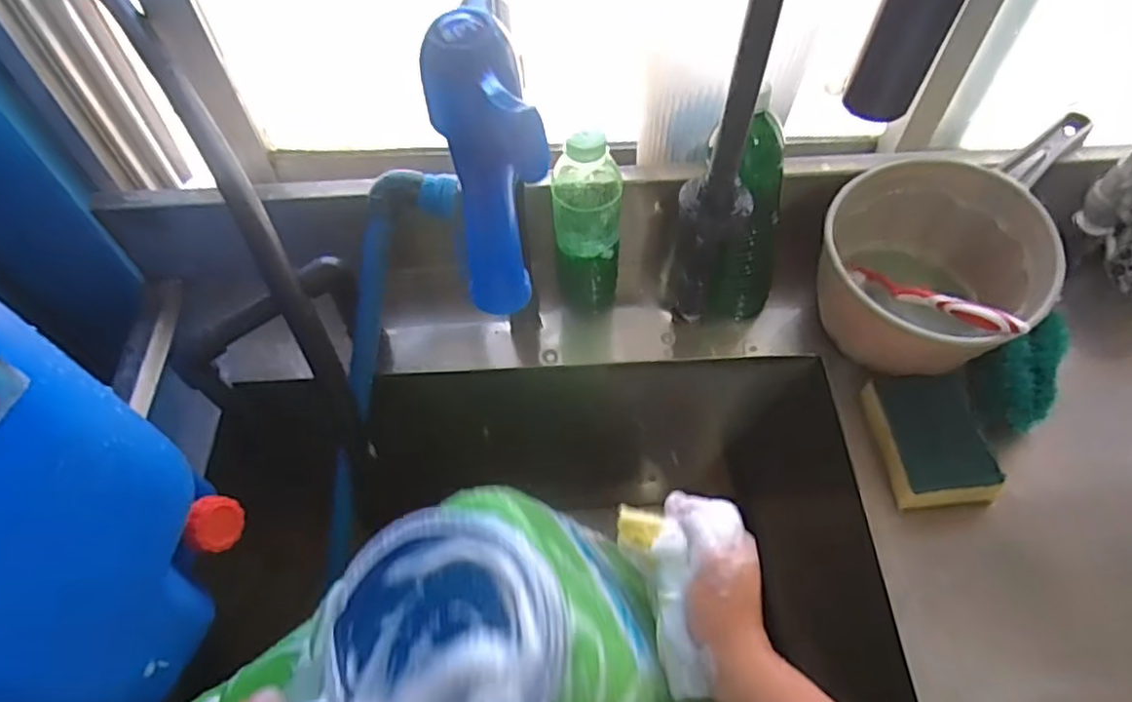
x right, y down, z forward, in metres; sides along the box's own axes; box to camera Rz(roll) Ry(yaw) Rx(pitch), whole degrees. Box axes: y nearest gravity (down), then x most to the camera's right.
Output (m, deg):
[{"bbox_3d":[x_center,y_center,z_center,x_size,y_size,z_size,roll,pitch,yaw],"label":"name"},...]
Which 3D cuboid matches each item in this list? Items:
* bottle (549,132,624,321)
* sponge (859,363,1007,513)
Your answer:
[{"bbox_3d":[0.018,-0.102,0.573,0.056,0.172,0.047,0,56,1],"label":"bottle"},{"bbox_3d":[0.282,0.067,0.525,0.080,0.027,0.107,-3,56,-1],"label":"sponge"}]

